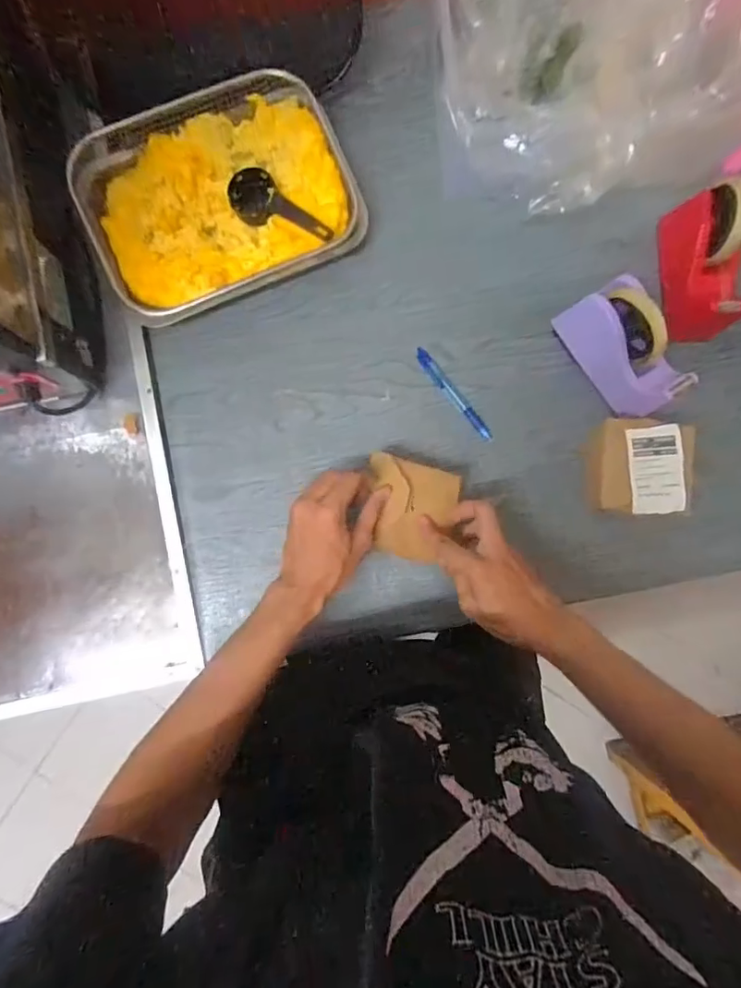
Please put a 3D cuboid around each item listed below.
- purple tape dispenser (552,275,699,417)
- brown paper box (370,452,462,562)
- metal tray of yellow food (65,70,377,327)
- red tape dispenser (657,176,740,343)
[{"bbox_3d":[0.285,-0.162,0.588,0.065,0.095,0.145,-30,87,-4],"label":"purple tape dispenser"},{"bbox_3d":[0.039,0.016,0.557,0.095,0.015,0.098,16,88,0],"label":"brown paper box"},{"bbox_3d":[-0.169,-0.337,0.604,0.293,0.053,0.219,-20,87,-3],"label":"metal tray of yellow food"},{"bbox_3d":[0.385,-0.264,0.601,0.049,0.099,0.154,-9,86,-3],"label":"red tape dispenser"}]

